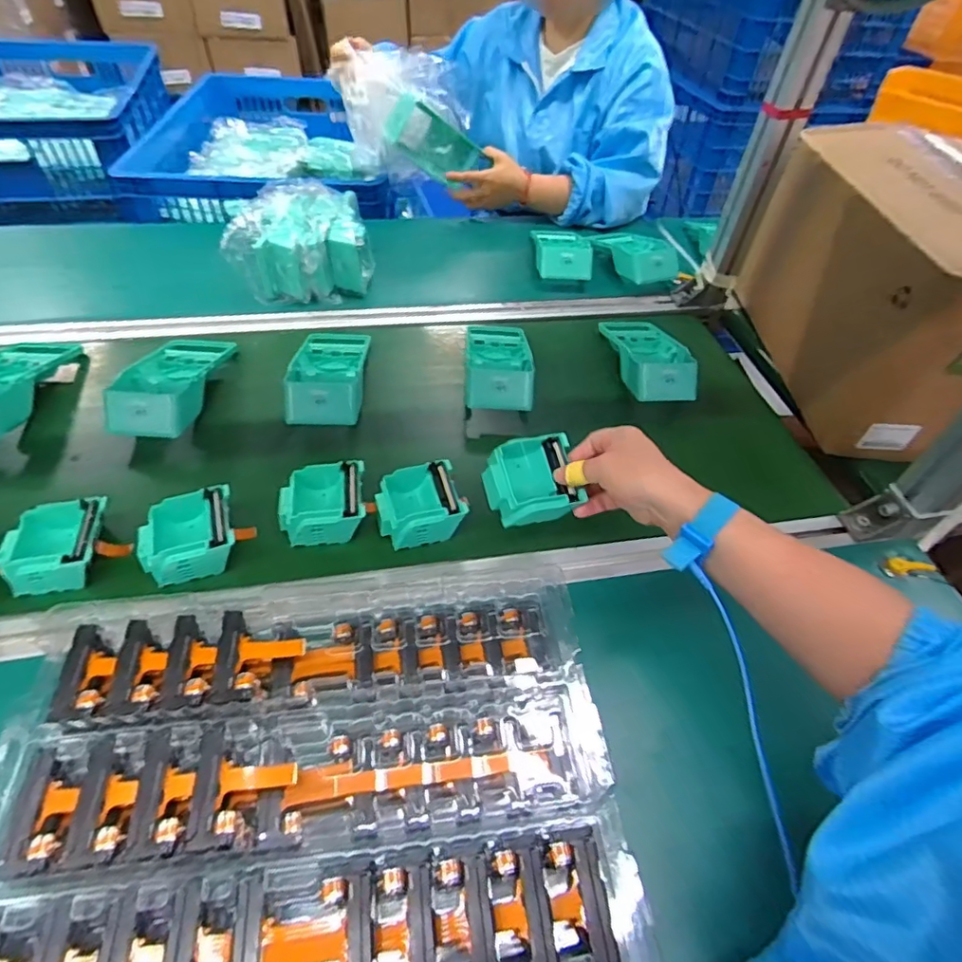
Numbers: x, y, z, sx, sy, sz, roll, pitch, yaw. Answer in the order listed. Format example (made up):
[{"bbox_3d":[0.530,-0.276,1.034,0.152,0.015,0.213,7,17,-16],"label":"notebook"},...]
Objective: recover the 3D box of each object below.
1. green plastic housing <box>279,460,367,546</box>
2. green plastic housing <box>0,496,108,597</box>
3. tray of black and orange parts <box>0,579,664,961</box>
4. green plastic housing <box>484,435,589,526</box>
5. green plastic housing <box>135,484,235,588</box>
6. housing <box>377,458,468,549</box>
[{"bbox_3d":[-0.155,0.024,0.549,0.078,0.042,0.072,-4,50,-8],"label":"green plastic housing"},{"bbox_3d":[-0.377,0.060,0.497,0.080,0.039,0.077,-9,51,-12],"label":"green plastic housing"},{"bbox_3d":[-0.100,0.192,0.353,0.371,0.029,0.258,-3,50,-7],"label":"tray of black and orange parts"},{"bbox_3d":[0.047,0.000,0.536,0.084,0.052,0.084,-6,72,2],"label":"green plastic housing"},{"bbox_3d":[-0.267,0.054,0.512,0.082,0.040,0.081,-12,52,-14],"label":"green plastic housing"},{"bbox_3d":[-0.064,0.027,0.559,0.084,0.050,0.077,-11,51,-13],"label":"housing"}]

